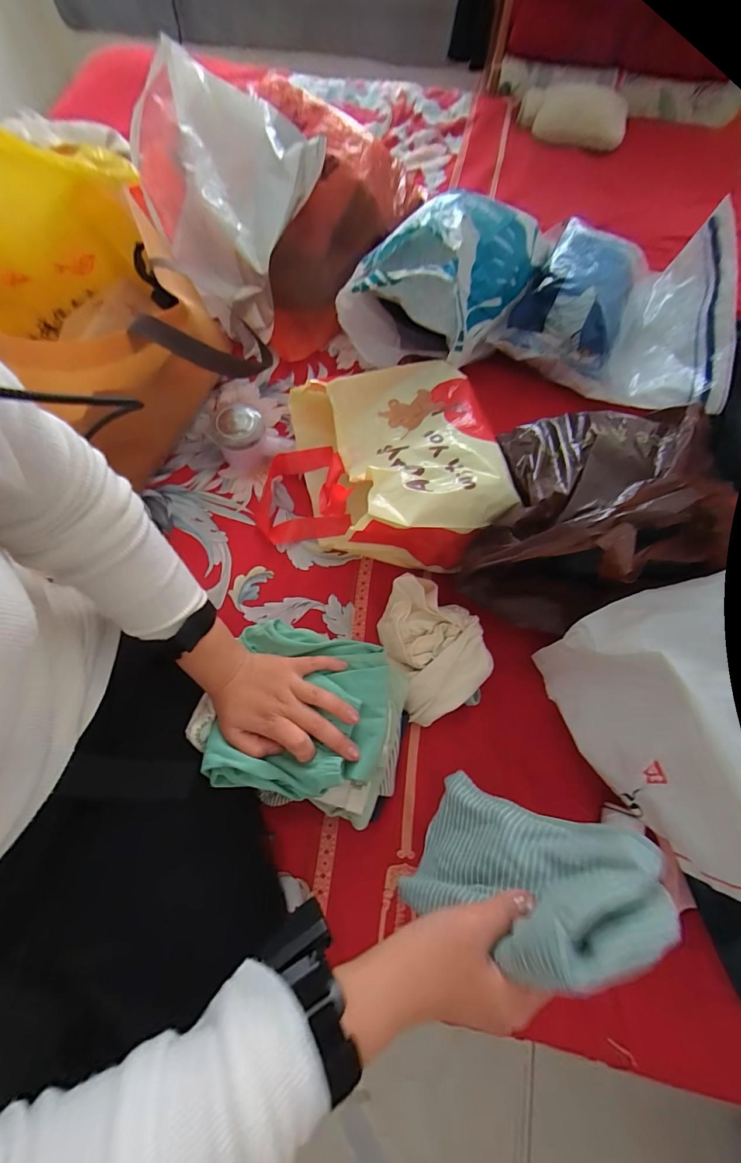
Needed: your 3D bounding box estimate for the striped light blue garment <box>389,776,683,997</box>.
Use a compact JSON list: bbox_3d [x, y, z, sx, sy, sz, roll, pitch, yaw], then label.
[{"bbox_3d":[0.119,0.233,0.304,0.145,0.165,0.103,14,71,3],"label":"striped light blue garment"}]

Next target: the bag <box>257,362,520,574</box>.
[{"bbox_3d":[-0.001,-0.166,0.534,0.330,0.152,0.313,-8,71,-4],"label":"bag"}]

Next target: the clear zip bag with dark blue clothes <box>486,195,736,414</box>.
[{"bbox_3d":[0.399,-0.426,0.610,0.325,0.120,0.279,29,73,8],"label":"clear zip bag with dark blue clothes"}]

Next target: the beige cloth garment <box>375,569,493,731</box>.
[{"bbox_3d":[0.077,0.077,0.488,0.112,0.053,0.166,-20,73,-8],"label":"beige cloth garment"}]

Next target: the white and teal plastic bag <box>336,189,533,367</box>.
[{"bbox_3d":[0.114,-0.465,0.602,0.205,0.156,0.307,41,75,12],"label":"white and teal plastic bag"}]

